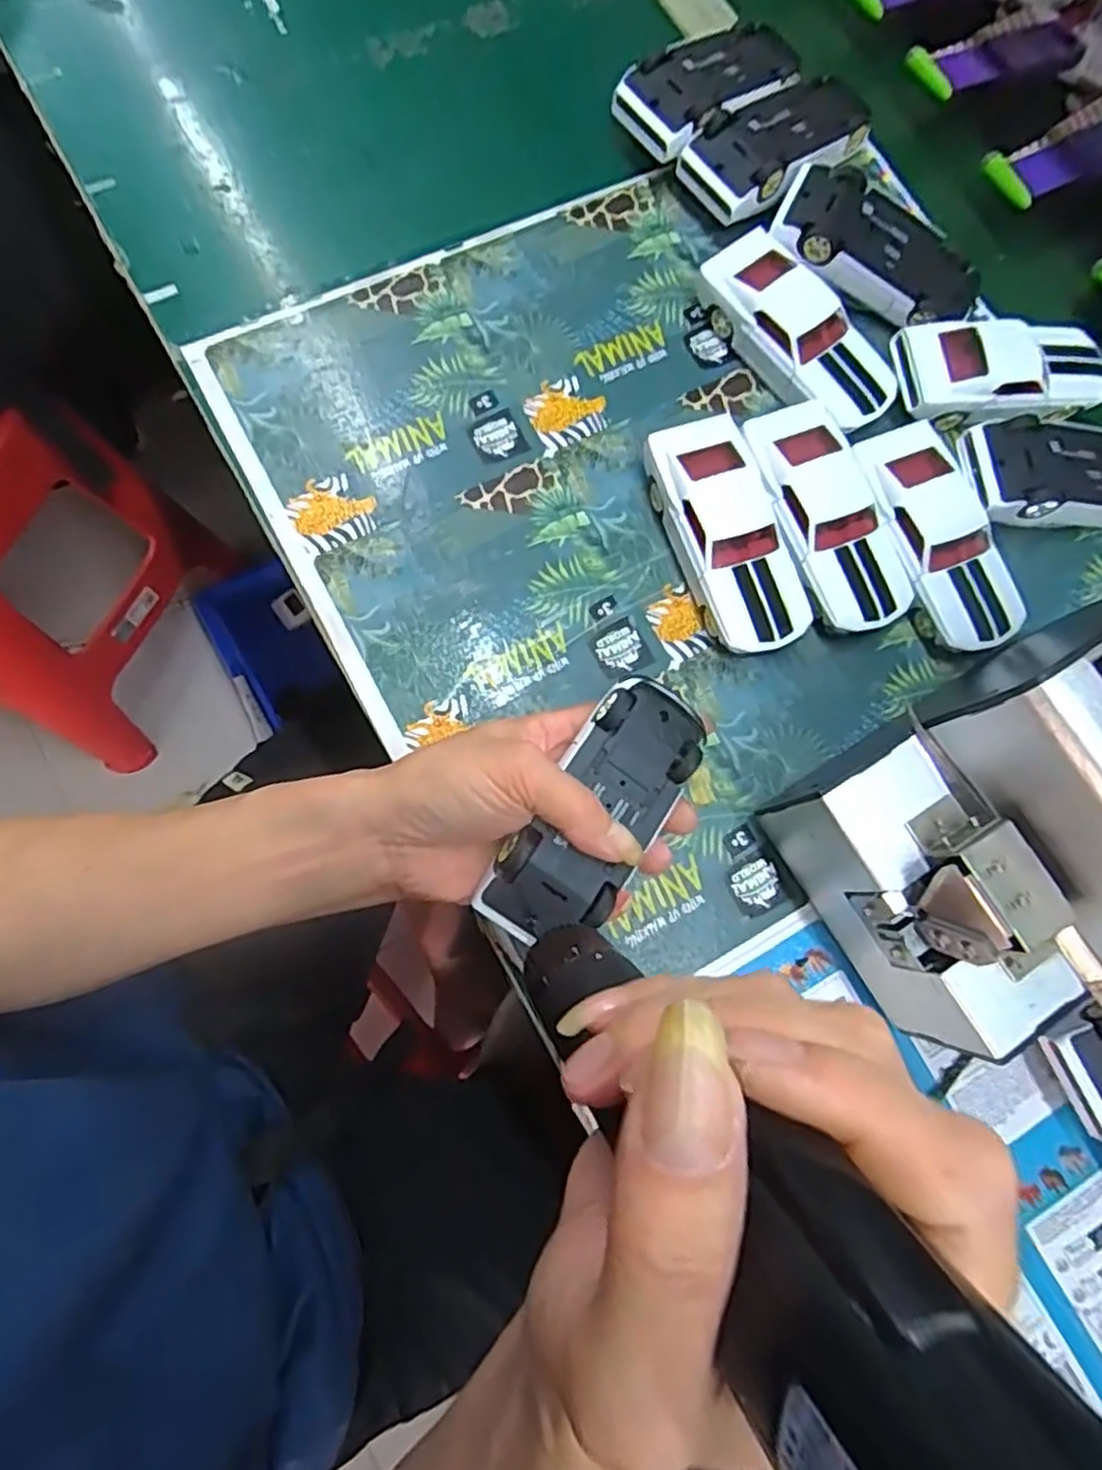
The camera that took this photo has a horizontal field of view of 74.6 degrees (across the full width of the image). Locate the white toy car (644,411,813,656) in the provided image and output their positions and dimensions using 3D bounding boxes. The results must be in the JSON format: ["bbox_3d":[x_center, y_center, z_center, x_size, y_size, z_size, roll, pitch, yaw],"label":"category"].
[{"bbox_3d":[0.095,-0.106,0.388,0.055,0.035,0.128,-17,80,-10],"label":"white toy car"}]

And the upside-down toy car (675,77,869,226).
[{"bbox_3d":[0.139,-0.355,0.445,0.122,0.037,0.058,-35,83,-10],"label":"upside-down toy car"}]

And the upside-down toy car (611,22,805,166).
[{"bbox_3d":[0.100,-0.396,0.451,0.123,0.040,0.057,-36,83,-11],"label":"upside-down toy car"}]

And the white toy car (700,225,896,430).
[{"bbox_3d":[0.145,-0.231,0.417,0.062,0.034,0.125,-32,83,-12],"label":"white toy car"}]

